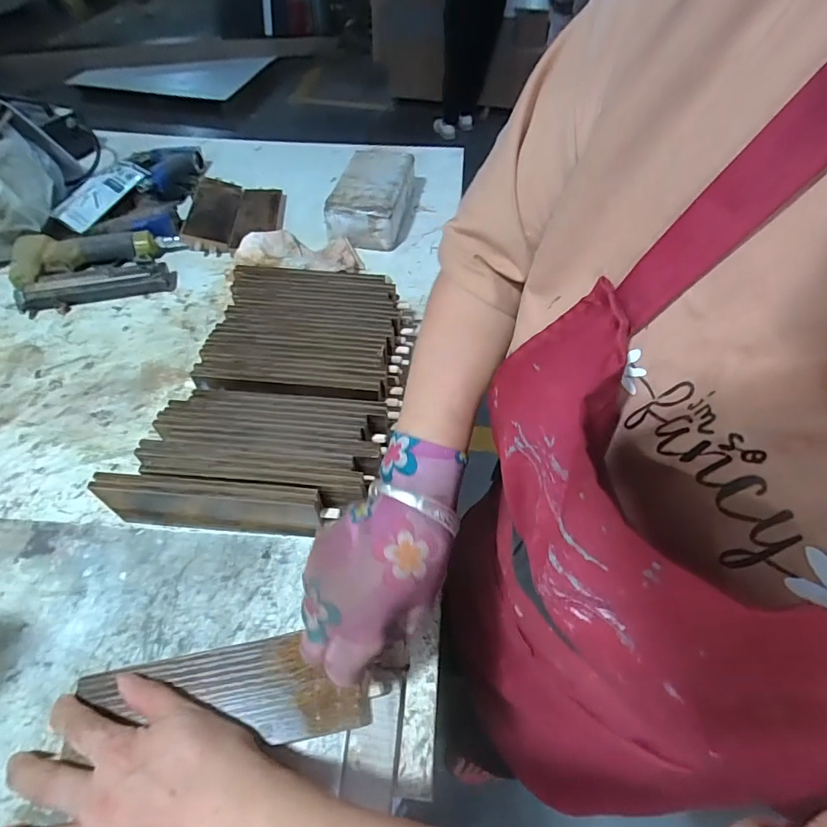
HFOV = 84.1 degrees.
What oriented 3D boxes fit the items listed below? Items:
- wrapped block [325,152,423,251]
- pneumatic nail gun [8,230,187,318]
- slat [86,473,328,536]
[{"bbox_3d":[-0.055,-0.347,0.729,0.112,0.064,0.233,7,50,6],"label":"wrapped block"},{"bbox_3d":[-0.427,-0.202,0.627,0.201,0.043,0.128,-17,52,-14],"label":"pneumatic nail gun"},{"bbox_3d":[-0.168,0.076,0.384,0.181,0.051,0.020,5,50,4],"label":"slat"}]

